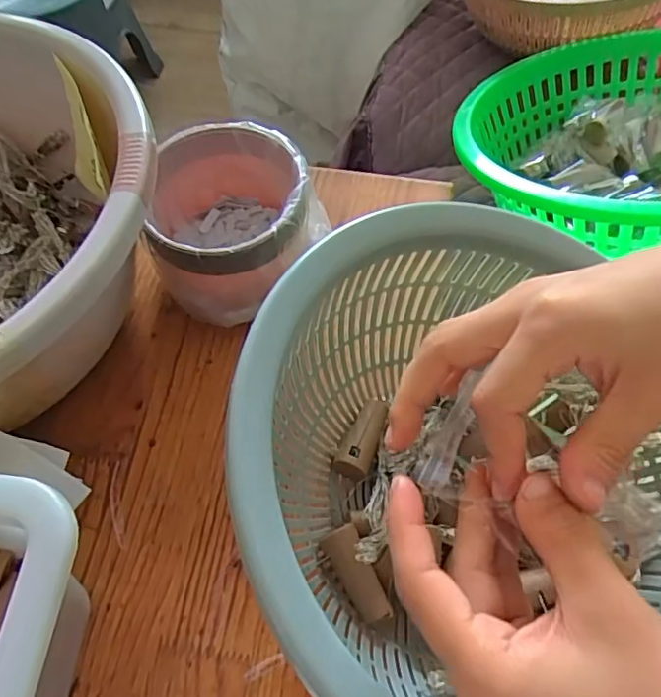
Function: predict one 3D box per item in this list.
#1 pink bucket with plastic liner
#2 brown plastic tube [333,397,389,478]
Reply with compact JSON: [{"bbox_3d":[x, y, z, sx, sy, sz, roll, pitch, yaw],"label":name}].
[{"bbox_3d":[-0.065,-0.087,0.428,0.117,0.088,0.121,-11,61,-5],"label":"pink bucket with plastic liner"},{"bbox_3d":[0.020,0.055,0.364,0.022,0.019,0.049,17,62,11],"label":"brown plastic tube"}]

